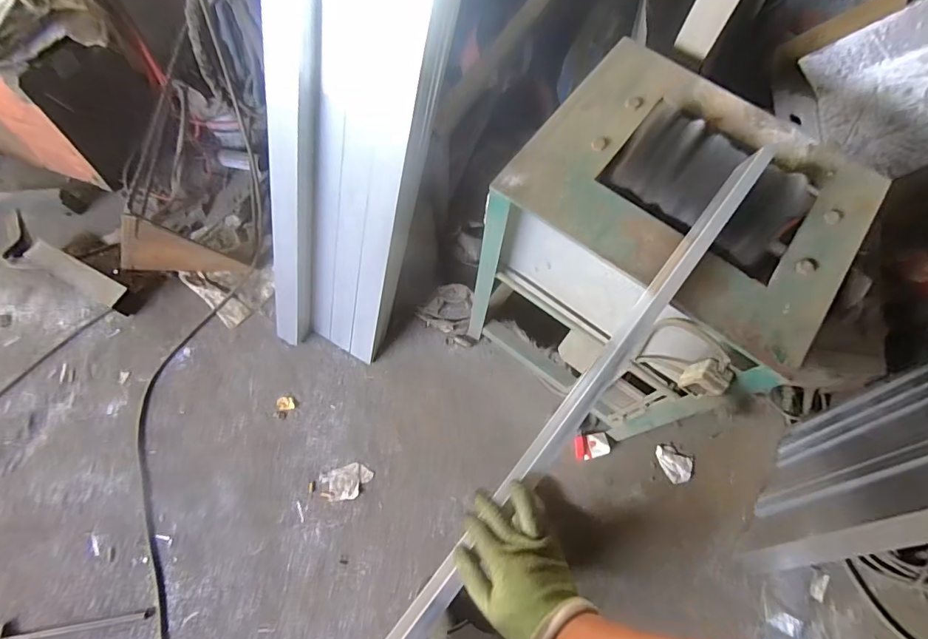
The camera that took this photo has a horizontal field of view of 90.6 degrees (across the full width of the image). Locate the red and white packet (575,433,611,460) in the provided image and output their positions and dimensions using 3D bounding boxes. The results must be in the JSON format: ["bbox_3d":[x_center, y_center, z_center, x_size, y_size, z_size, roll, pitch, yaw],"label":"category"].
[{"bbox_3d":[0.389,0.383,1.391,0.107,0.015,0.069,-8,69,-6],"label":"red and white packet"}]

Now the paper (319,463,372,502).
[{"bbox_3d":[-0.341,0.474,1.341,0.146,0.012,0.092,-15,70,-8],"label":"paper"}]

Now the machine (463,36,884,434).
[{"bbox_3d":[0.403,-0.122,1.143,0.581,0.772,0.522,36,72,11],"label":"machine"}]

